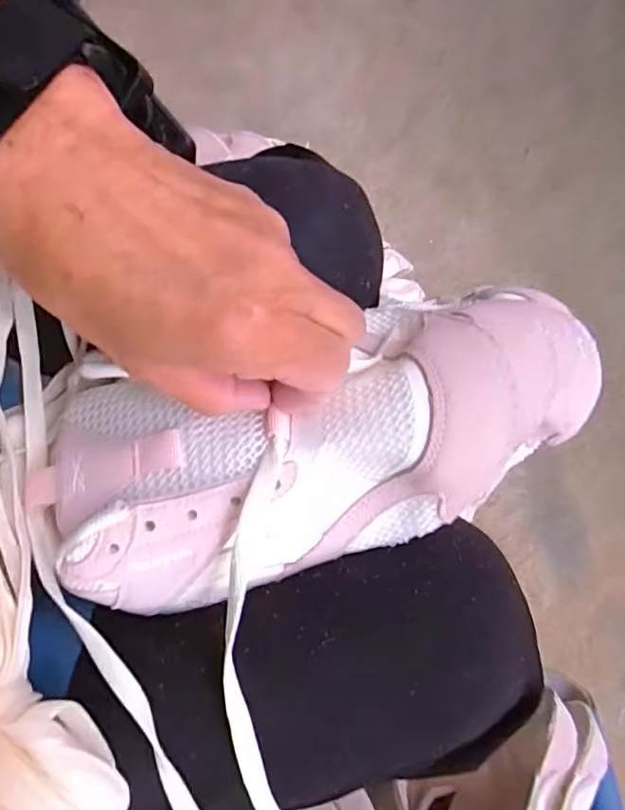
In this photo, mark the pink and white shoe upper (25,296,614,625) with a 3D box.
[{"bbox_3d":[0.009,0.011,0.228,0.245,0.071,0.103,-18,75,-2],"label":"pink and white shoe upper"}]

